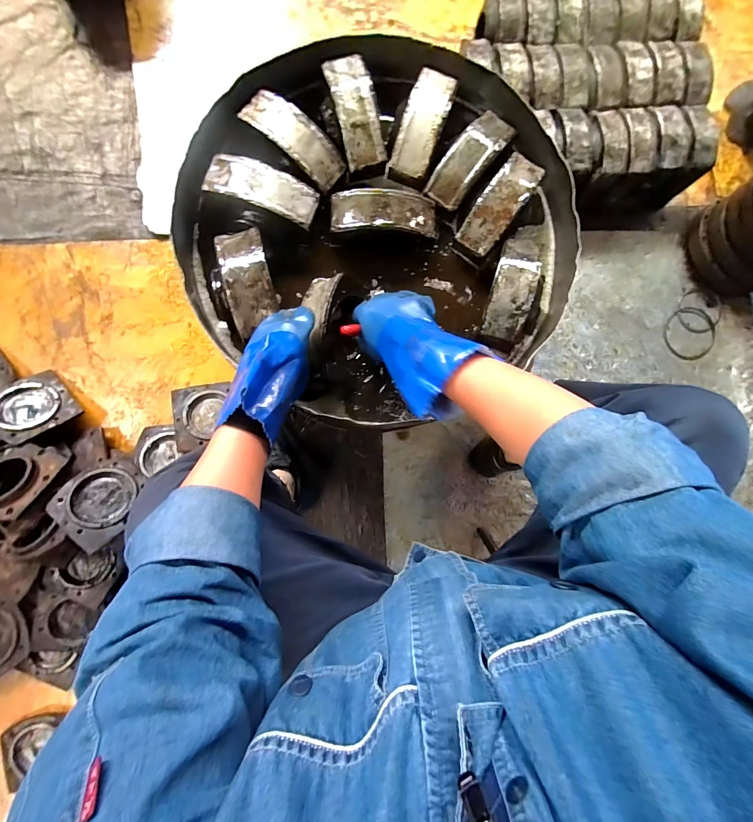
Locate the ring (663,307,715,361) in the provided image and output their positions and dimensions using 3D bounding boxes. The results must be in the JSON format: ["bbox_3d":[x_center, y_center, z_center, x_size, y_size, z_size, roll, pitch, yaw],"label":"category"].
[{"bbox_3d":[0.838,-0.207,0.945,0.135,0.007,0.145,-1,86,9],"label":"ring"}]

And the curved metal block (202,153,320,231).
[{"bbox_3d":[-0.169,-0.325,0.516,0.160,0.034,0.064,19,86,-4],"label":"curved metal block"}]

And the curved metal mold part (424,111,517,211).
[{"bbox_3d":[0.146,-0.390,0.548,0.063,0.033,0.159,40,85,-2],"label":"curved metal mold part"}]

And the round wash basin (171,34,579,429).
[{"bbox_3d":[0.000,-0.288,0.545,0.577,0.094,0.528,0,87,-5],"label":"round wash basin"}]

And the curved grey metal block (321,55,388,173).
[{"bbox_3d":[-0.032,-0.458,0.540,0.062,0.035,0.163,-15,89,-5],"label":"curved grey metal block"}]

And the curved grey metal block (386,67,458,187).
[{"bbox_3d":[0.072,-0.444,0.551,0.062,0.046,0.164,20,86,-4],"label":"curved grey metal block"}]

